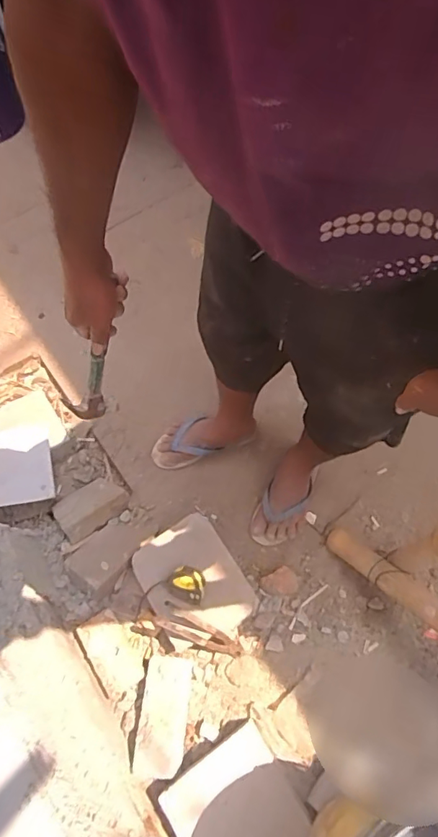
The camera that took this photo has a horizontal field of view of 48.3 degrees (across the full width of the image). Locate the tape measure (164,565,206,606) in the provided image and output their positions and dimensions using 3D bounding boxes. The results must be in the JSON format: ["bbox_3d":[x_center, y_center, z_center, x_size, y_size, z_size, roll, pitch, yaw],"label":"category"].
[{"bbox_3d":[-0.069,0.344,1.020,0.087,0.043,0.069,21,67,9],"label":"tape measure"}]

